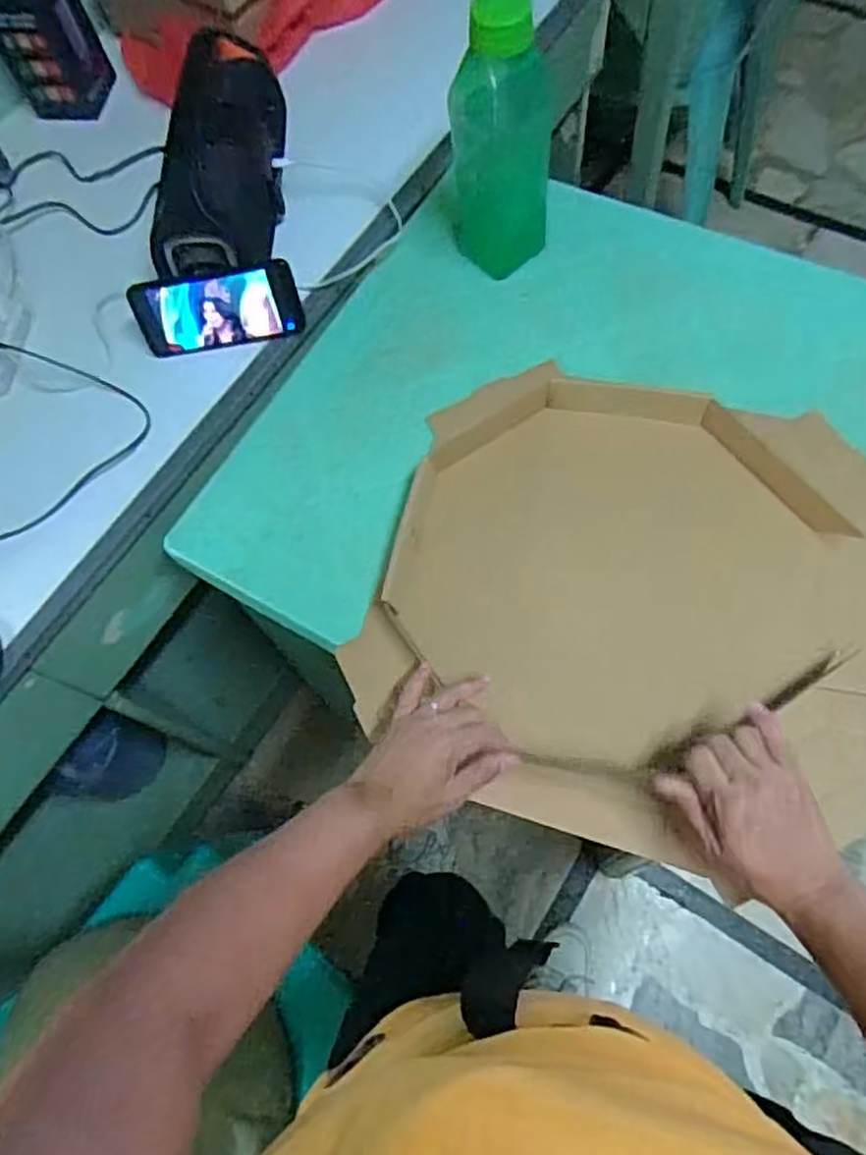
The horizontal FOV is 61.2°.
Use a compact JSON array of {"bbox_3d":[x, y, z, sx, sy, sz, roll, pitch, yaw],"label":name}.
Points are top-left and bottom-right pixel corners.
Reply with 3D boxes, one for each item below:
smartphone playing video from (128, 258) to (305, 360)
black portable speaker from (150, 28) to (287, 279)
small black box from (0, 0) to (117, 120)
[{"bbox_3d":[-0.220,-0.273,0.748,0.164,0.074,0.014,-9,43,3],"label":"smartphone playing video"},{"bbox_3d":[-0.211,-0.434,0.769,0.092,0.151,0.286,7,70,6],"label":"black portable speaker"},{"bbox_3d":[-0.458,-0.650,0.837,0.114,0.206,0.080,-30,68,-6],"label":"small black box"}]

